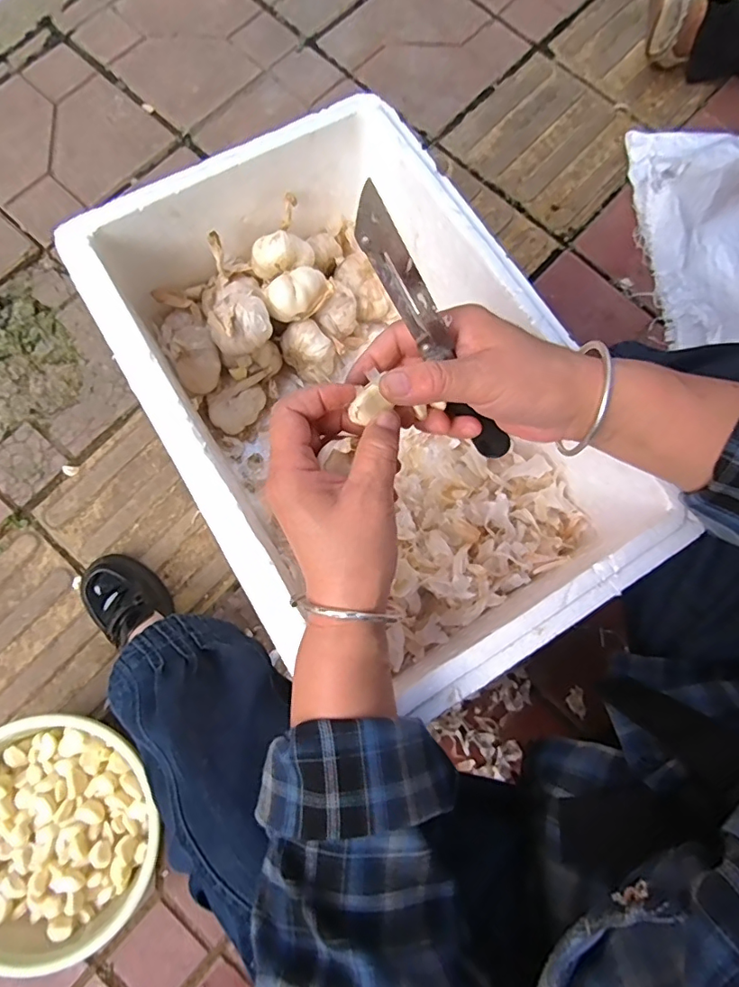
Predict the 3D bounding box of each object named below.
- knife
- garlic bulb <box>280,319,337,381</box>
[{"bbox_3d":[0.039,-0.078,0.287,0.015,0.183,0.020,-51,42,-11],"label":"knife"},{"bbox_3d":[-0.055,-0.134,0.486,0.048,0.040,0.049,1,79,-5],"label":"garlic bulb"}]

